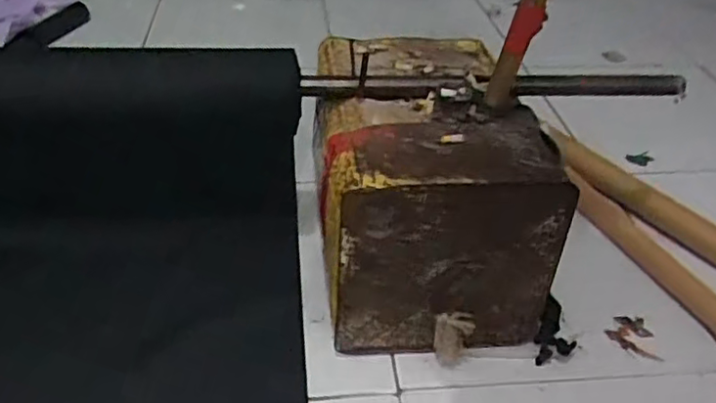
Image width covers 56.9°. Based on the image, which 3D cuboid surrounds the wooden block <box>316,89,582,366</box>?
[{"bbox_3d":[0.082,0.025,0.764,0.251,0.245,0.201,-2,38,-9],"label":"wooden block"}]

